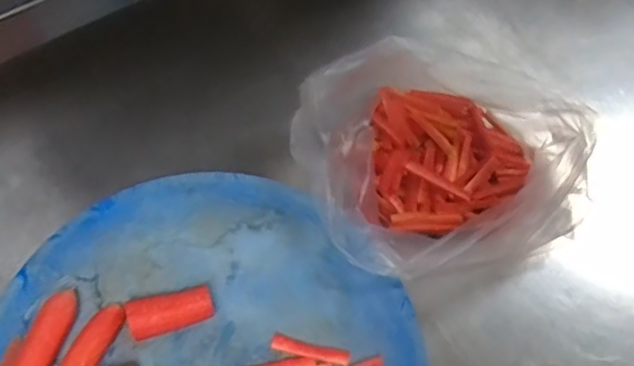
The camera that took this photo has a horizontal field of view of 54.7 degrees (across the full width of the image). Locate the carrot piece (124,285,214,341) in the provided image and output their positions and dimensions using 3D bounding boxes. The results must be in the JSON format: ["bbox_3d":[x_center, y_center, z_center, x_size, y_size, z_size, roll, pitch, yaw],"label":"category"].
[{"bbox_3d":[-0.134,0.121,0.569,0.076,0.040,0.030,-14,65,-10],"label":"carrot piece"}]

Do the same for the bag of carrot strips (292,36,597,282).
[{"bbox_3d":[0.130,-0.022,0.679,0.286,0.125,0.245,-11,65,-9],"label":"bag of carrot strips"}]

